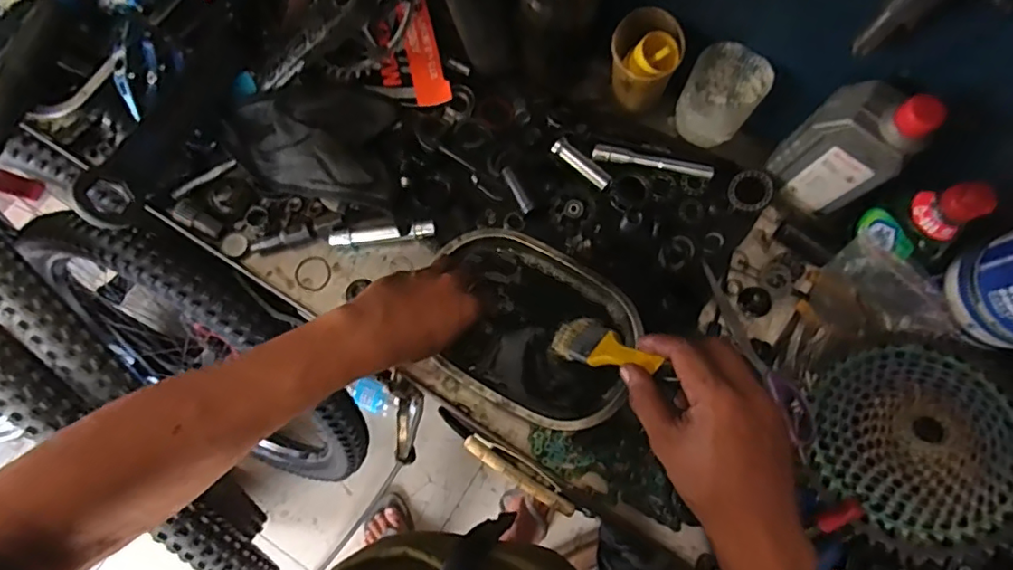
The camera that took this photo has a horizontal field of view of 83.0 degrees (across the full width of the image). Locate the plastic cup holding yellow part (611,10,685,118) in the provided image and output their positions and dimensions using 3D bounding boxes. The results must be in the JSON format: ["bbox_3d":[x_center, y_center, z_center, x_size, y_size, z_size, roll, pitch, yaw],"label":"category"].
[{"bbox_3d":[0.136,-0.222,0.581,0.065,0.104,0.072,23,76,5],"label":"plastic cup holding yellow part"}]

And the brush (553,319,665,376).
[{"bbox_3d":[0.084,0.053,0.481,0.014,0.141,0.041,46,77,-20],"label":"brush"}]

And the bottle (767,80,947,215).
[{"bbox_3d":[0.303,-0.122,0.514,0.044,0.154,0.082,-38,79,-10],"label":"bottle"}]

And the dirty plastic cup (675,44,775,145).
[{"bbox_3d":[0.214,-0.189,0.578,0.069,0.093,0.056,29,76,6],"label":"dirty plastic cup"}]

